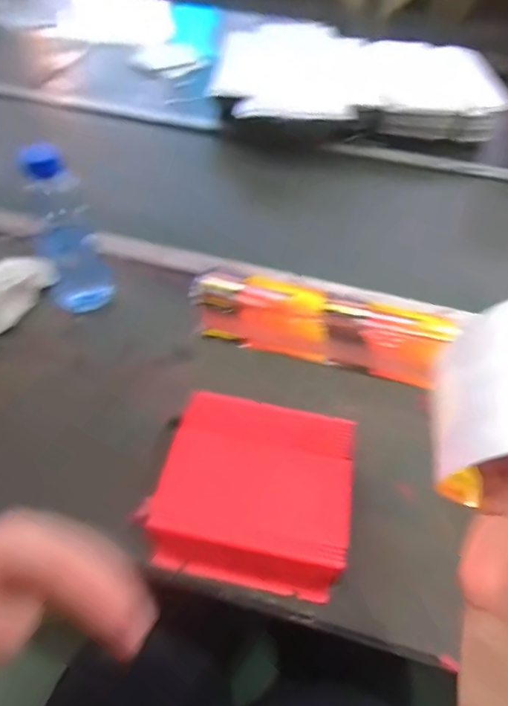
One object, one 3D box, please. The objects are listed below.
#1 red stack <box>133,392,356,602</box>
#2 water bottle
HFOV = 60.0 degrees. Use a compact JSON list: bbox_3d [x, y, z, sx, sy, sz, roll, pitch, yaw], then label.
[{"bbox_3d":[0.000,0.134,0.428,0.173,0.078,0.150,10,51,4],"label":"red stack"},{"bbox_3d":[-0.244,-0.153,0.570,0.076,0.215,0.063,-21,55,-19],"label":"water bottle"}]

